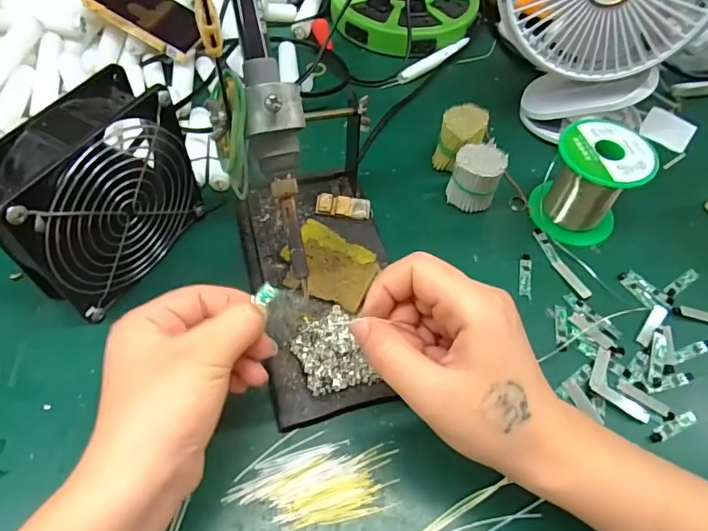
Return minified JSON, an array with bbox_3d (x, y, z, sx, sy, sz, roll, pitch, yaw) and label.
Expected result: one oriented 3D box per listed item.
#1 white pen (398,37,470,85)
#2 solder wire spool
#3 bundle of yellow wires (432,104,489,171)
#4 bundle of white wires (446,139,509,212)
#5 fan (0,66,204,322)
[{"bbox_3d":[0.086,-0.213,0.506,0.100,0.012,0.015,-37,65,-25],"label":"white pen"},{"bbox_3d":[0.180,-0.063,0.374,0.064,0.070,0.064,2,56,-3],"label":"solder wire spool"},{"bbox_3d":[0.088,-0.103,0.410,0.035,0.048,0.039,13,56,5],"label":"bundle of yellow wires"},{"bbox_3d":[0.096,-0.068,0.385,0.036,0.048,0.034,2,56,-3],"label":"bundle of white wires"},{"bbox_3d":[-0.161,-0.041,0.311,0.046,0.116,0.121,28,59,15],"label":"fan"}]

